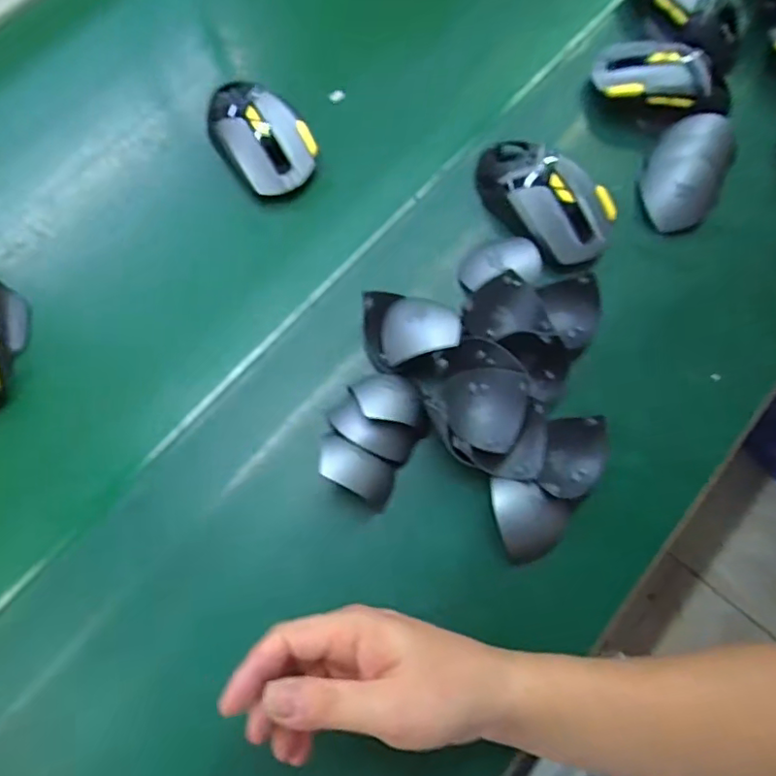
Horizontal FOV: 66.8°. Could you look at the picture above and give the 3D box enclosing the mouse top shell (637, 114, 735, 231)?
[{"bbox_3d":[0.257,-0.188,0.508,0.064,0.028,0.132,29,74,8],"label":"mouse top shell"}]

